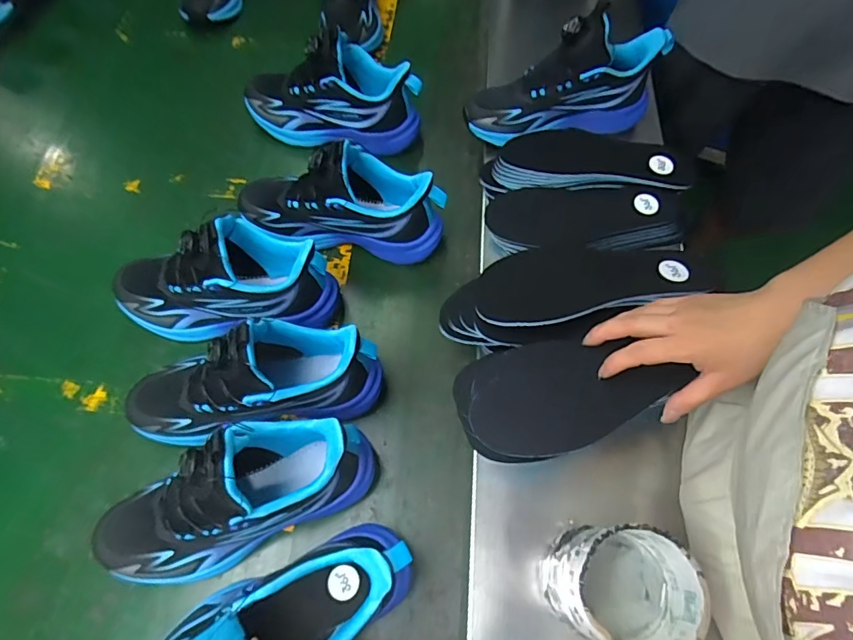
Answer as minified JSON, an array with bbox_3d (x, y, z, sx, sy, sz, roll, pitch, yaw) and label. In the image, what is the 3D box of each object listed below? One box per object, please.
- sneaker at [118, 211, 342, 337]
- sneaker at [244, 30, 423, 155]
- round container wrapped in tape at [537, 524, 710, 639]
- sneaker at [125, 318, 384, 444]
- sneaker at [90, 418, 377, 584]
[{"bbox_3d":[-0.226,-0.045,0.521,0.243,0.133,0.088,-3,63,1],"label":"sneaker"},{"bbox_3d":[-0.135,-0.307,0.653,0.252,0.130,0.084,9,64,7],"label":"sneaker"},{"bbox_3d":[0.142,0.200,0.370,0.090,0.110,0.080,7,64,6],"label":"round container wrapped in tape"},{"bbox_3d":[-0.172,0.055,0.464,0.243,0.139,0.081,-10,65,-4],"label":"sneaker"},{"bbox_3d":[-0.168,0.152,0.415,0.237,0.135,0.083,-21,64,-8],"label":"sneaker"}]

